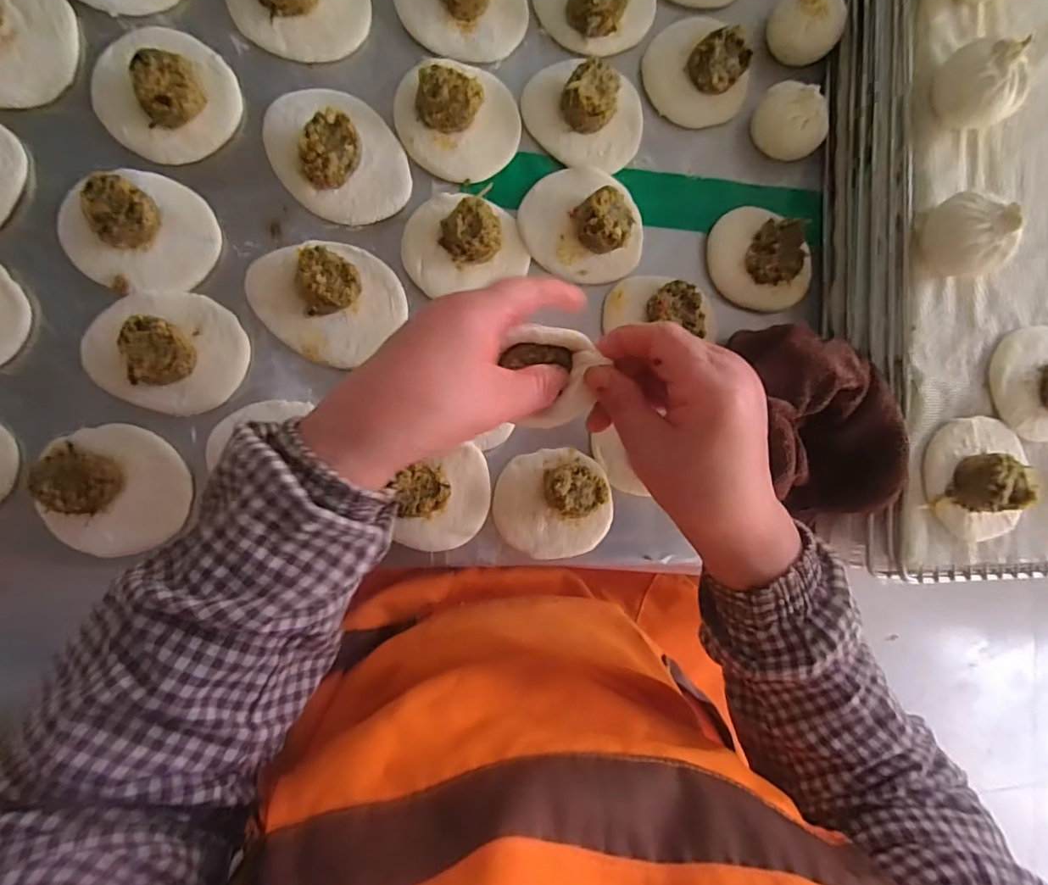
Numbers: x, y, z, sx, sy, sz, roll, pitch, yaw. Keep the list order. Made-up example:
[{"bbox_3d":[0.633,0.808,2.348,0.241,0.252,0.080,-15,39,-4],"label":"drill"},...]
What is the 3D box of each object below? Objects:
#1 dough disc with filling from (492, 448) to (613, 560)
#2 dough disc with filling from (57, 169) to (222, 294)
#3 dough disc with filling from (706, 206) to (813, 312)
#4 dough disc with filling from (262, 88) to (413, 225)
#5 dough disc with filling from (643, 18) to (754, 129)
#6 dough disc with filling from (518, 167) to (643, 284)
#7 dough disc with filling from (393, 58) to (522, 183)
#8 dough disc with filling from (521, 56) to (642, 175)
[{"bbox_3d":[0.023,0.045,0.396,0.084,0.030,0.078,0,91,-10],"label":"dough disc with filling"},{"bbox_3d":[-0.247,-0.135,0.349,0.081,0.027,0.082,0,91,-10],"label":"dough disc with filling"},{"bbox_3d":[0.187,-0.144,0.426,0.084,0.022,0.070,18,88,-10],"label":"dough disc with filling"},{"bbox_3d":[-0.130,-0.203,0.374,0.079,0.034,0.106,-39,97,-7],"label":"dough disc with filling"},{"bbox_3d":[0.133,-0.285,0.413,0.073,0.029,0.081,-45,98,-7],"label":"dough disc with filling"},{"bbox_3d":[0.044,-0.163,0.398,0.090,0.031,0.081,-4,92,-10],"label":"dough disc with filling"},{"bbox_3d":[-0.046,-0.233,0.384,0.087,0.034,0.081,0,91,-10],"label":"dough disc with filling"},{"bbox_3d":[0.046,-0.246,0.399,0.090,0.028,0.074,13,89,-10],"label":"dough disc with filling"}]

